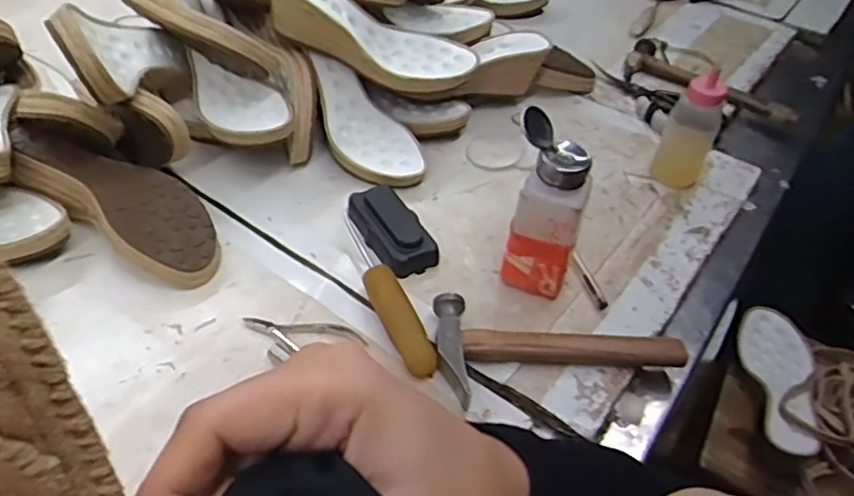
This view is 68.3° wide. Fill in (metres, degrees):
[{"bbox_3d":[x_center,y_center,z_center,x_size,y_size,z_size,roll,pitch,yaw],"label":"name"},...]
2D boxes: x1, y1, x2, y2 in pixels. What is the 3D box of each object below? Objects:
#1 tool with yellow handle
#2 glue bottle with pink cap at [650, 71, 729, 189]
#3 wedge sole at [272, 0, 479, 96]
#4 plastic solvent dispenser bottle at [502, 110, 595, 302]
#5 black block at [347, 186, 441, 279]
[{"bbox_3d":[-0.040,0.028,0.545,0.028,0.024,0.195,-14,48,-20],"label":"tool with yellow handle"},{"bbox_3d":[0.282,-0.126,0.665,0.051,0.133,0.042,25,47,17],"label":"glue bottle with pink cap"},{"bbox_3d":[-0.061,-0.221,0.669,0.228,0.068,0.078,20,42,-15],"label":"wedge sole"},{"bbox_3d":[0.099,-0.030,0.528,0.068,0.148,0.055,14,45,7],"label":"plastic solvent dispenser bottle"},{"bbox_3d":[-0.032,-0.020,0.594,0.056,0.022,0.102,-22,51,-26],"label":"black block"}]

